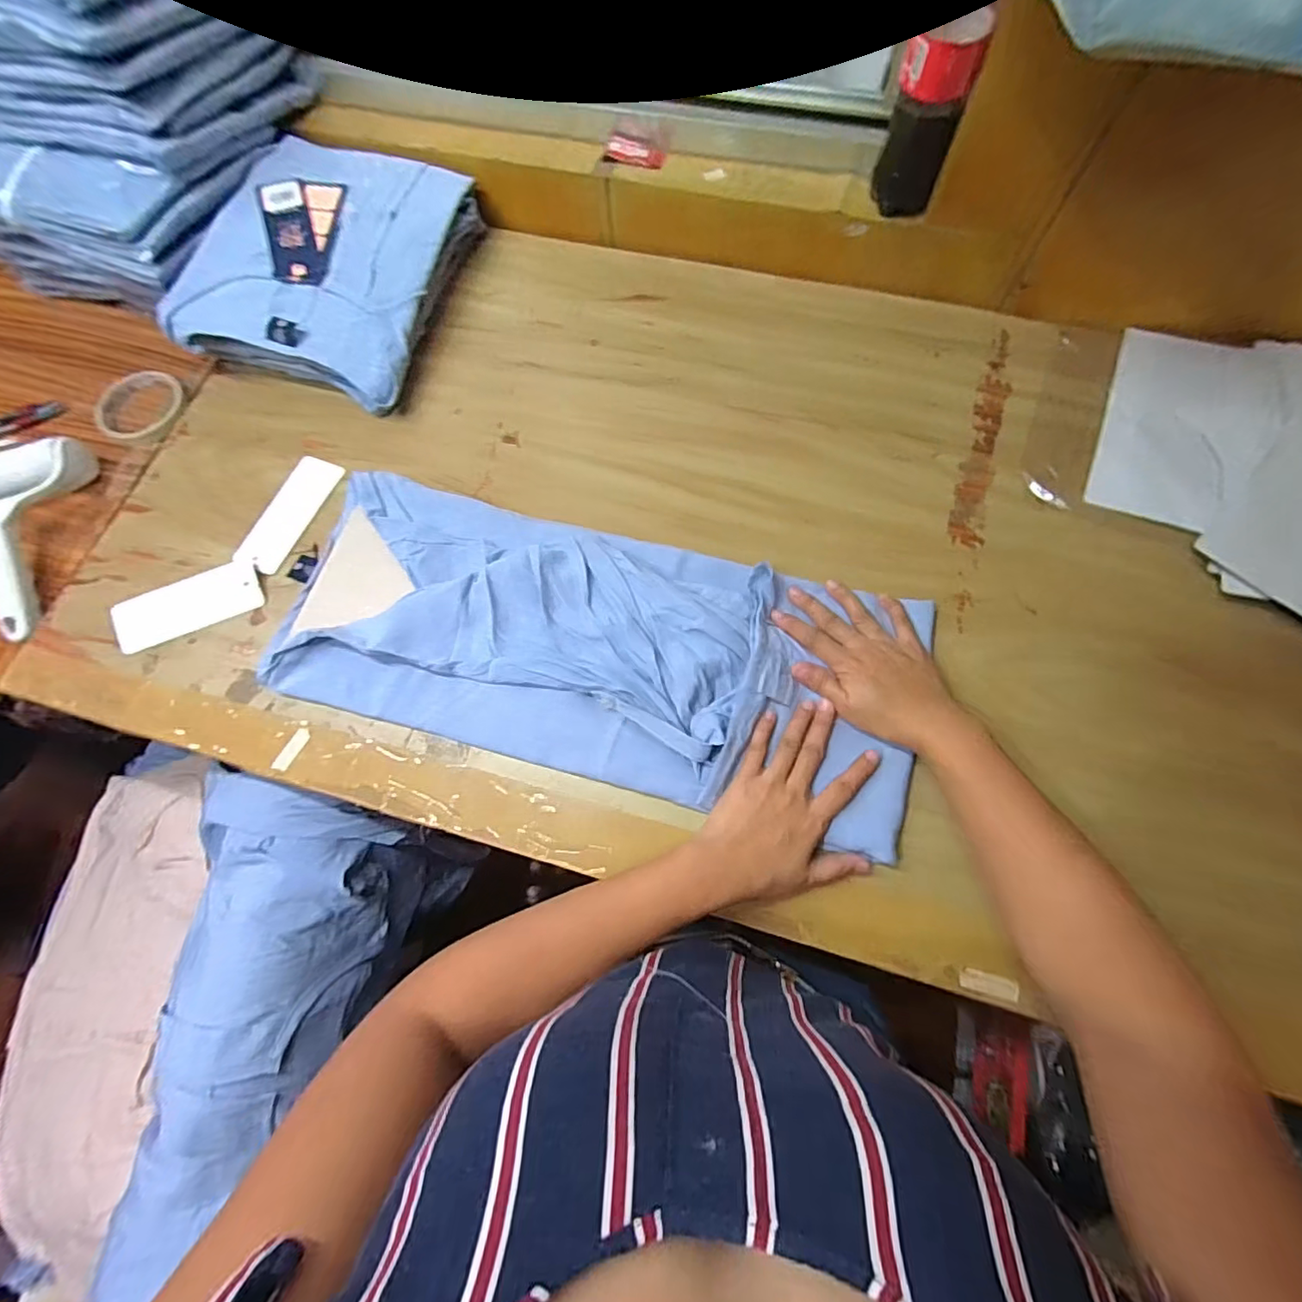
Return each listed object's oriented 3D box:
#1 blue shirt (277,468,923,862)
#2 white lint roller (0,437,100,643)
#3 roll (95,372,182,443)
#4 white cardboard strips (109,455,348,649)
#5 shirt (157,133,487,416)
[{"bbox_3d":[-0.040,-0.005,0.447,0.487,0.032,0.208,17,72,9],"label":"blue shirt"},{"bbox_3d":[-0.546,-0.110,0.494,0.118,0.051,0.169,-33,72,-9],"label":"white lint roller"},{"bbox_3d":[-0.507,-0.244,0.560,0.074,0.014,0.075,-1,70,2],"label":"roll"},{"bbox_3d":[-0.359,-0.082,0.500,0.078,0.011,0.224,38,74,8],"label":"white cardboard strips"},{"bbox_3d":[-0.310,-0.381,0.567,0.212,0.079,0.257,17,72,8],"label":"shirt"}]

